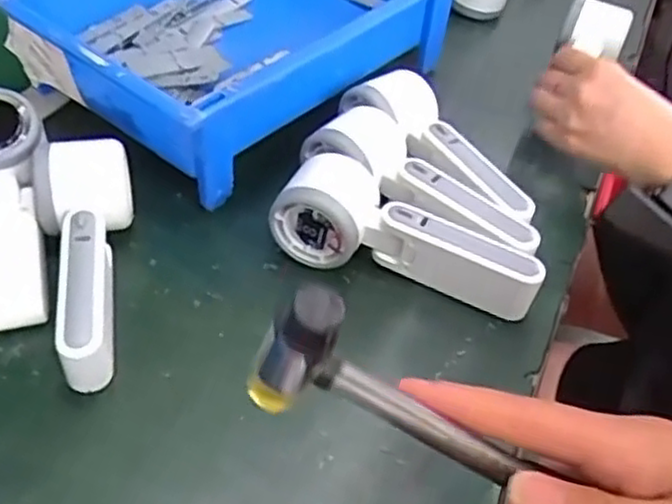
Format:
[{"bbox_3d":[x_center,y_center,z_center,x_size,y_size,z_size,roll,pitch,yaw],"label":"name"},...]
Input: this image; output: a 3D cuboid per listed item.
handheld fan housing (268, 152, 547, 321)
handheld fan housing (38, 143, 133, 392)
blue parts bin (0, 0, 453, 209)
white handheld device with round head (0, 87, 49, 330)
[{"bbox_3d":[0.044,-0.009,0.451,0.167,0.057,0.052,19,47,14],"label":"handheld fan housing"},{"bbox_3d":[-0.143,0.003,0.422,0.056,0.054,0.165,-9,47,-14],"label":"handheld fan housing"},{"bbox_3d":[-0.078,-0.180,0.587,0.227,0.088,0.303,32,51,25],"label":"blue parts bin"},{"bbox_3d":[-0.206,-0.029,0.446,0.059,0.044,0.168,-11,66,-15],"label":"white handheld device with round head"}]

